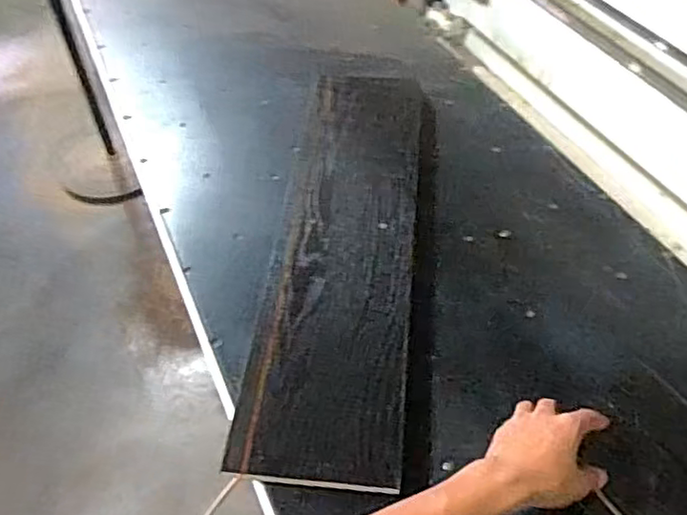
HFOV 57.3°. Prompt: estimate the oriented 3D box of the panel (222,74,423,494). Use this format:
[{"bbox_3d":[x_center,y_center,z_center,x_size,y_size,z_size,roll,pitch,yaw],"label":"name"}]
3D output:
[{"bbox_3d":[0.005,-0.033,0.812,0.172,0.018,0.657,5,50,5],"label":"panel"}]

